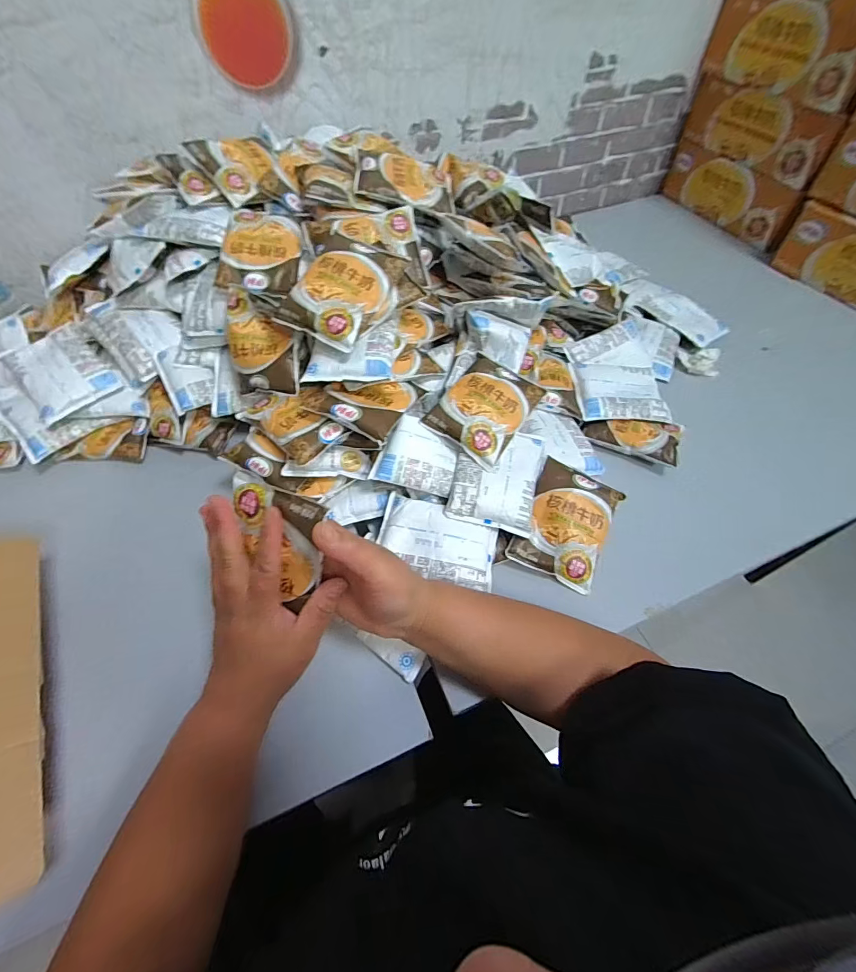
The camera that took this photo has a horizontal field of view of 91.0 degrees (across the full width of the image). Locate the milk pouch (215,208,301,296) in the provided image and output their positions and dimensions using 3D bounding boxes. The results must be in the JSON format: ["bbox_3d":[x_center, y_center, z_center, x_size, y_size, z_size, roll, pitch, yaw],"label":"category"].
[{"bbox_3d":[-0.201,-0.288,0.511,0.088,0.019,0.121,2,78,-7],"label":"milk pouch"}]

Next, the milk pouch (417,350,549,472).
[{"bbox_3d":[0.065,-0.092,0.482,0.095,0.019,0.118,34,71,7],"label":"milk pouch"}]

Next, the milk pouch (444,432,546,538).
[{"bbox_3d":[0.079,-0.013,0.476,0.093,0.029,0.120,11,56,8],"label":"milk pouch"}]

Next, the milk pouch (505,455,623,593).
[{"bbox_3d":[0.154,0.039,0.466,0.092,0.016,0.126,24,78,12],"label":"milk pouch"}]

